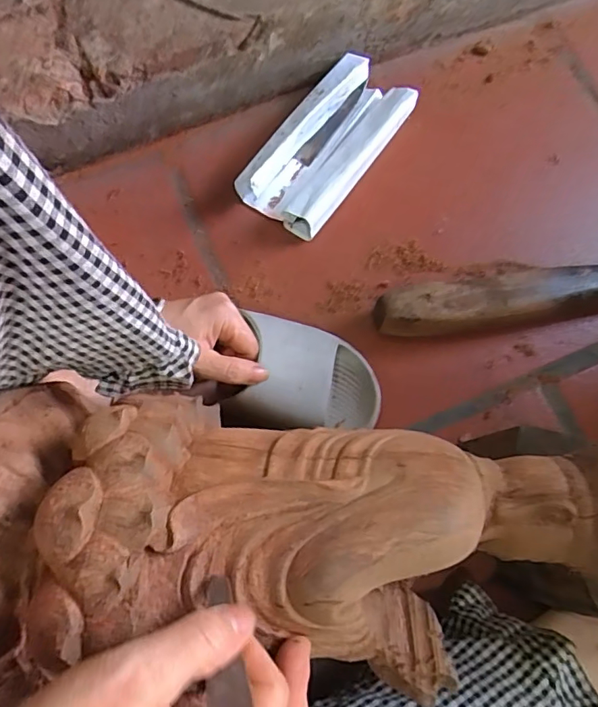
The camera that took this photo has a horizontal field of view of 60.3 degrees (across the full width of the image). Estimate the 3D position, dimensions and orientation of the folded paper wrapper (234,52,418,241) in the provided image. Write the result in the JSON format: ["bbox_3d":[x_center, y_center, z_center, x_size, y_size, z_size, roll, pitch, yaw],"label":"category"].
[{"bbox_3d":[0.034,-0.227,0.555,0.100,0.042,0.214,33,70,4],"label":"folded paper wrapper"}]

